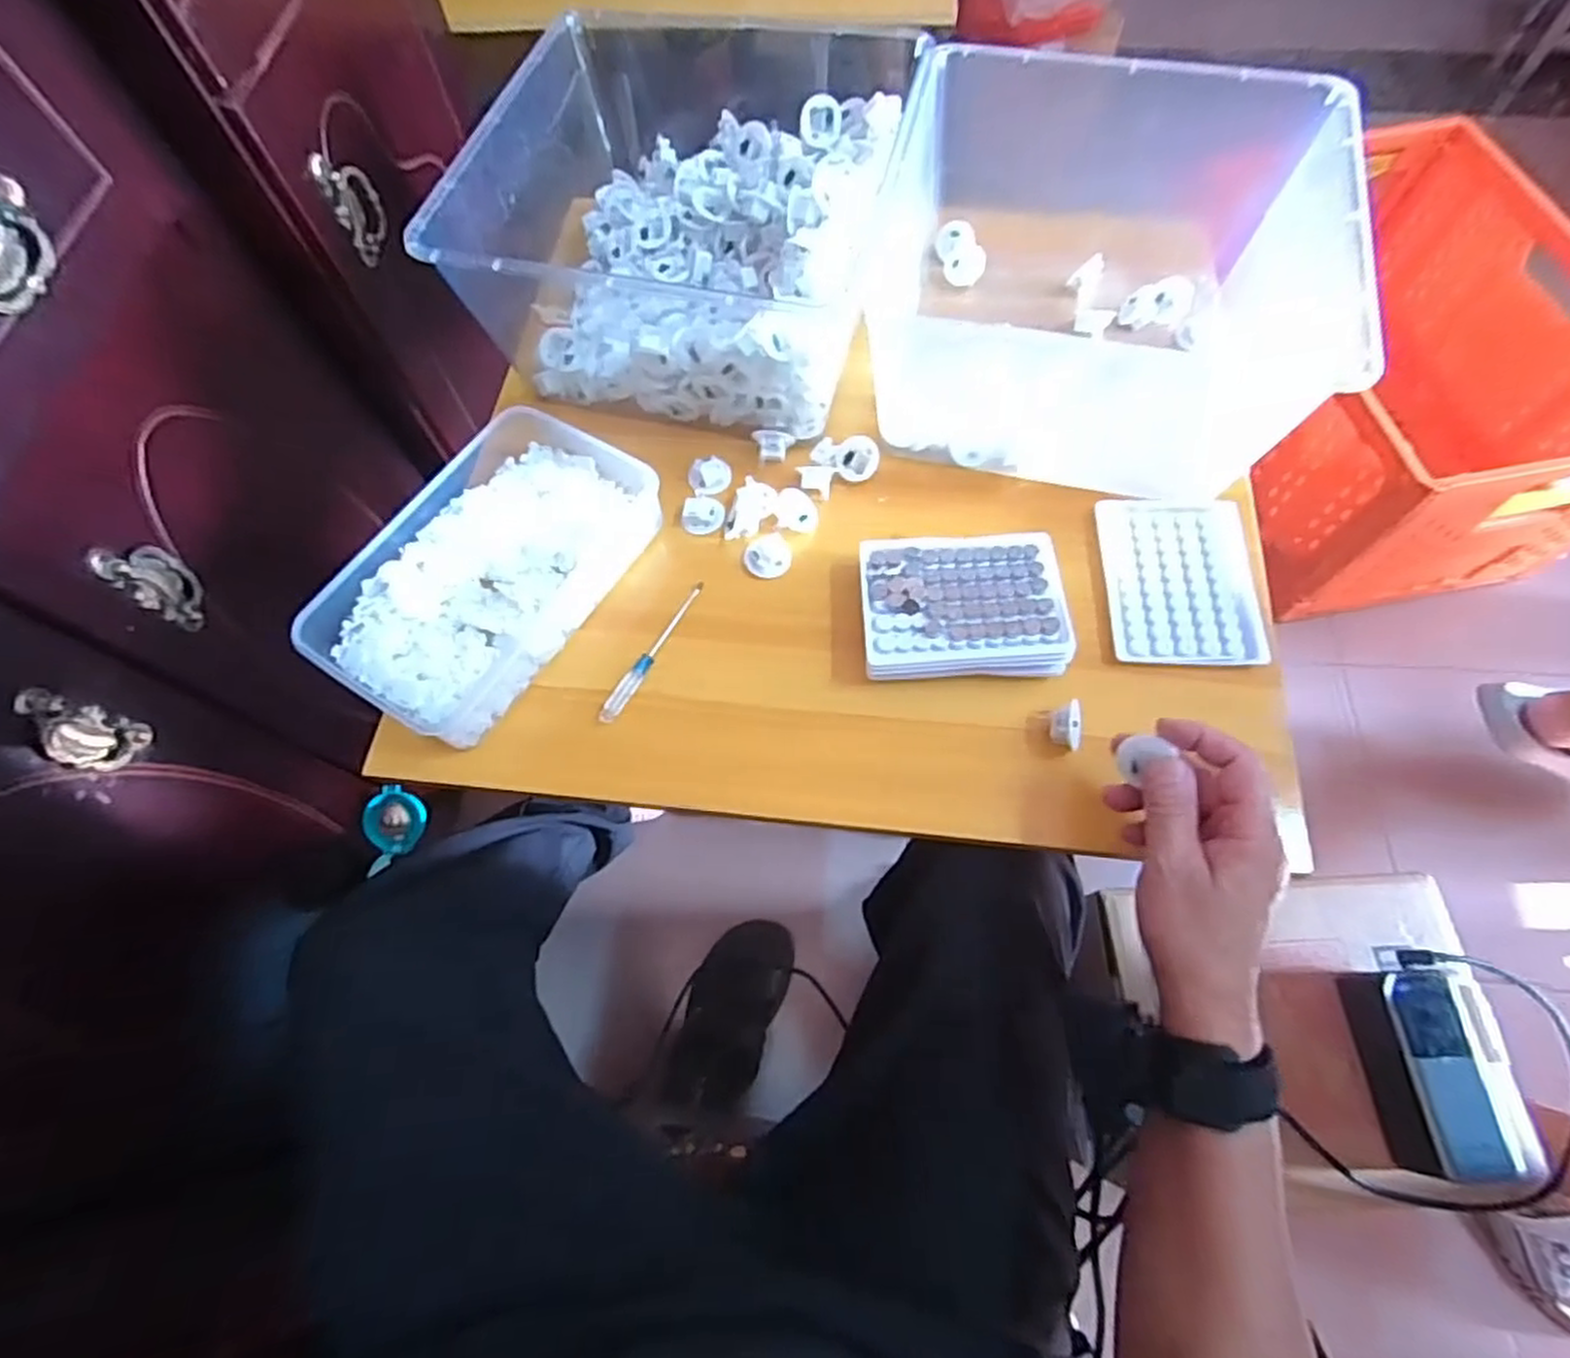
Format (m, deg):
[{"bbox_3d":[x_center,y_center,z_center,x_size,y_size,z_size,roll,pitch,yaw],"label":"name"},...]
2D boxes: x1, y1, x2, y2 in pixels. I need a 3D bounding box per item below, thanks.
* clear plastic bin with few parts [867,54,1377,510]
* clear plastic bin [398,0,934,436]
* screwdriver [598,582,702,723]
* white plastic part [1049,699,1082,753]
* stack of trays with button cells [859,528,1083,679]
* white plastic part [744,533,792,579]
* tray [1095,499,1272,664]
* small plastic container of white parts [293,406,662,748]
[{"bbox_3d":[0.222,-0.300,0.558,0.306,0.150,0.284,11,67,7],"label":"clear plastic bin with few parts"},{"bbox_3d":[-0.068,-0.348,0.572,0.286,0.139,0.267,11,67,7],"label":"clear plastic bin"},{"bbox_3d":[-0.092,-0.020,0.524,0.012,0.009,0.122,28,70,14],"label":"screwdriver"},{"bbox_3d":[0.182,0.032,0.483,0.018,0.026,0.030,-2,66,1],"label":"white plastic part"},{"bbox_3d":[0.120,-0.050,0.515,0.132,0.041,0.102,-1,66,2],"label":"stack of trays with button cells"},{"bbox_3d":[-0.013,-0.092,0.553,0.034,0.012,0.035,1,66,3],"label":"white plastic part"},{"bbox_3d":[0.280,-0.072,0.529,0.102,0.012,0.132,0,66,2],"label":"tray"},{"bbox_3d":[-0.211,-0.084,0.538,0.153,0.042,0.249,29,71,14],"label":"small plastic container of white parts"}]

